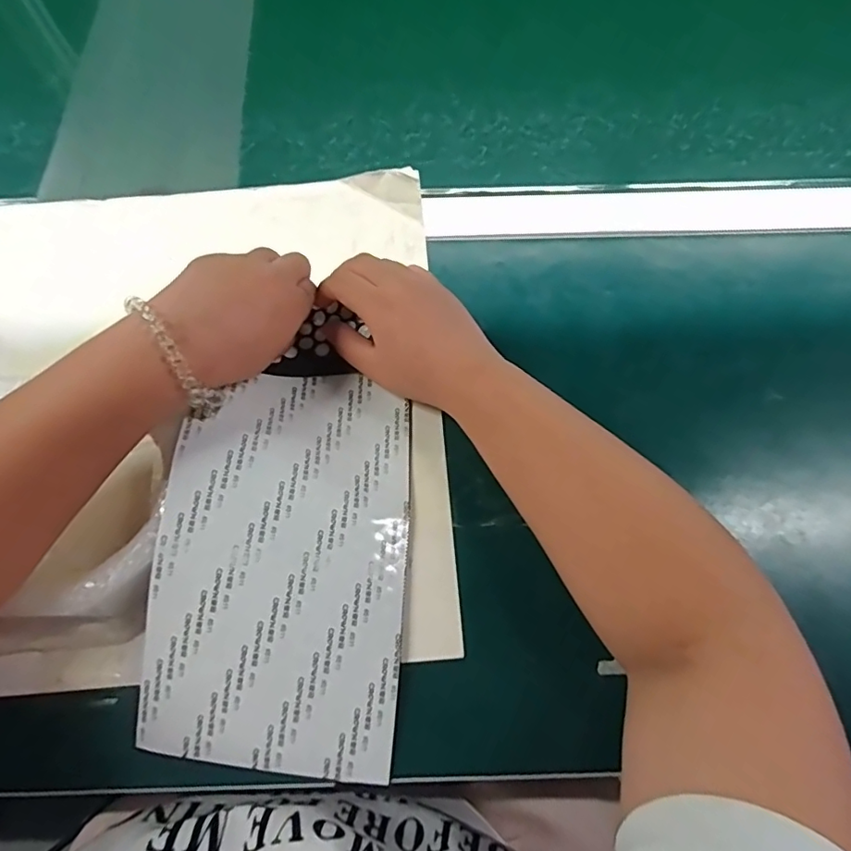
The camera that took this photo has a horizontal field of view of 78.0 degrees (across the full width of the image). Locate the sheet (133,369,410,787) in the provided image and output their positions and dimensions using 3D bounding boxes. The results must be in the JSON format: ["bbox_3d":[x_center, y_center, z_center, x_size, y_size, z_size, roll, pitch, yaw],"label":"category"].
[{"bbox_3d":[-0.075,0.068,0.294,0.130,0.042,0.217,6,69,3],"label":"sheet"}]

